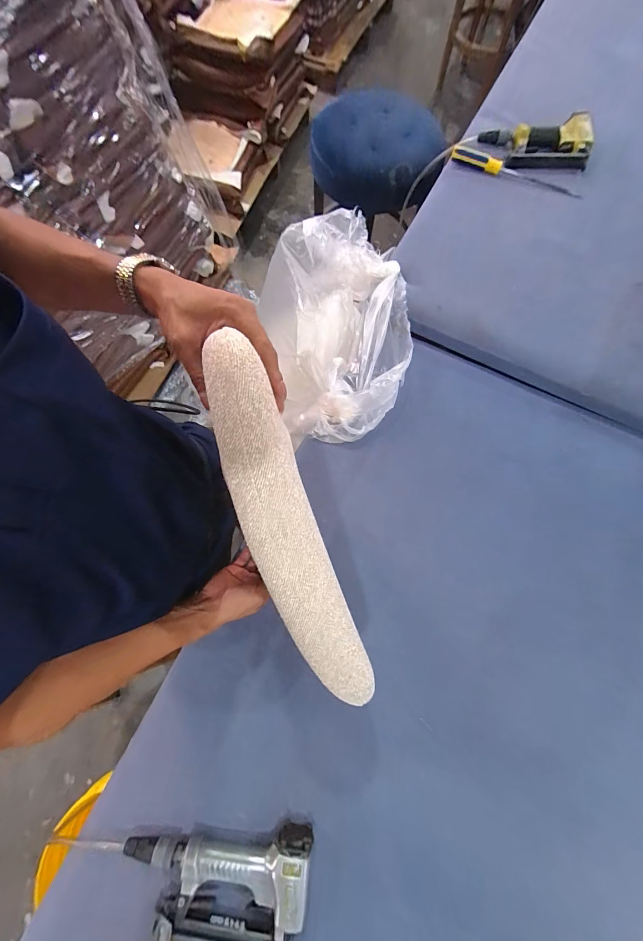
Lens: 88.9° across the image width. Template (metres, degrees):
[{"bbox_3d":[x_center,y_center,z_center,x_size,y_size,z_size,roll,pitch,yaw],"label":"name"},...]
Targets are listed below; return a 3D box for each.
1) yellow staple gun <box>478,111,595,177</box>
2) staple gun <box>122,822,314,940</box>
[{"bbox_3d":[0.494,-0.749,0.752,0.245,0.064,0.113,8,78,2],"label":"yellow staple gun"},{"bbox_3d":[-0.140,0.562,0.434,0.253,0.042,0.123,-3,75,-1],"label":"staple gun"}]

